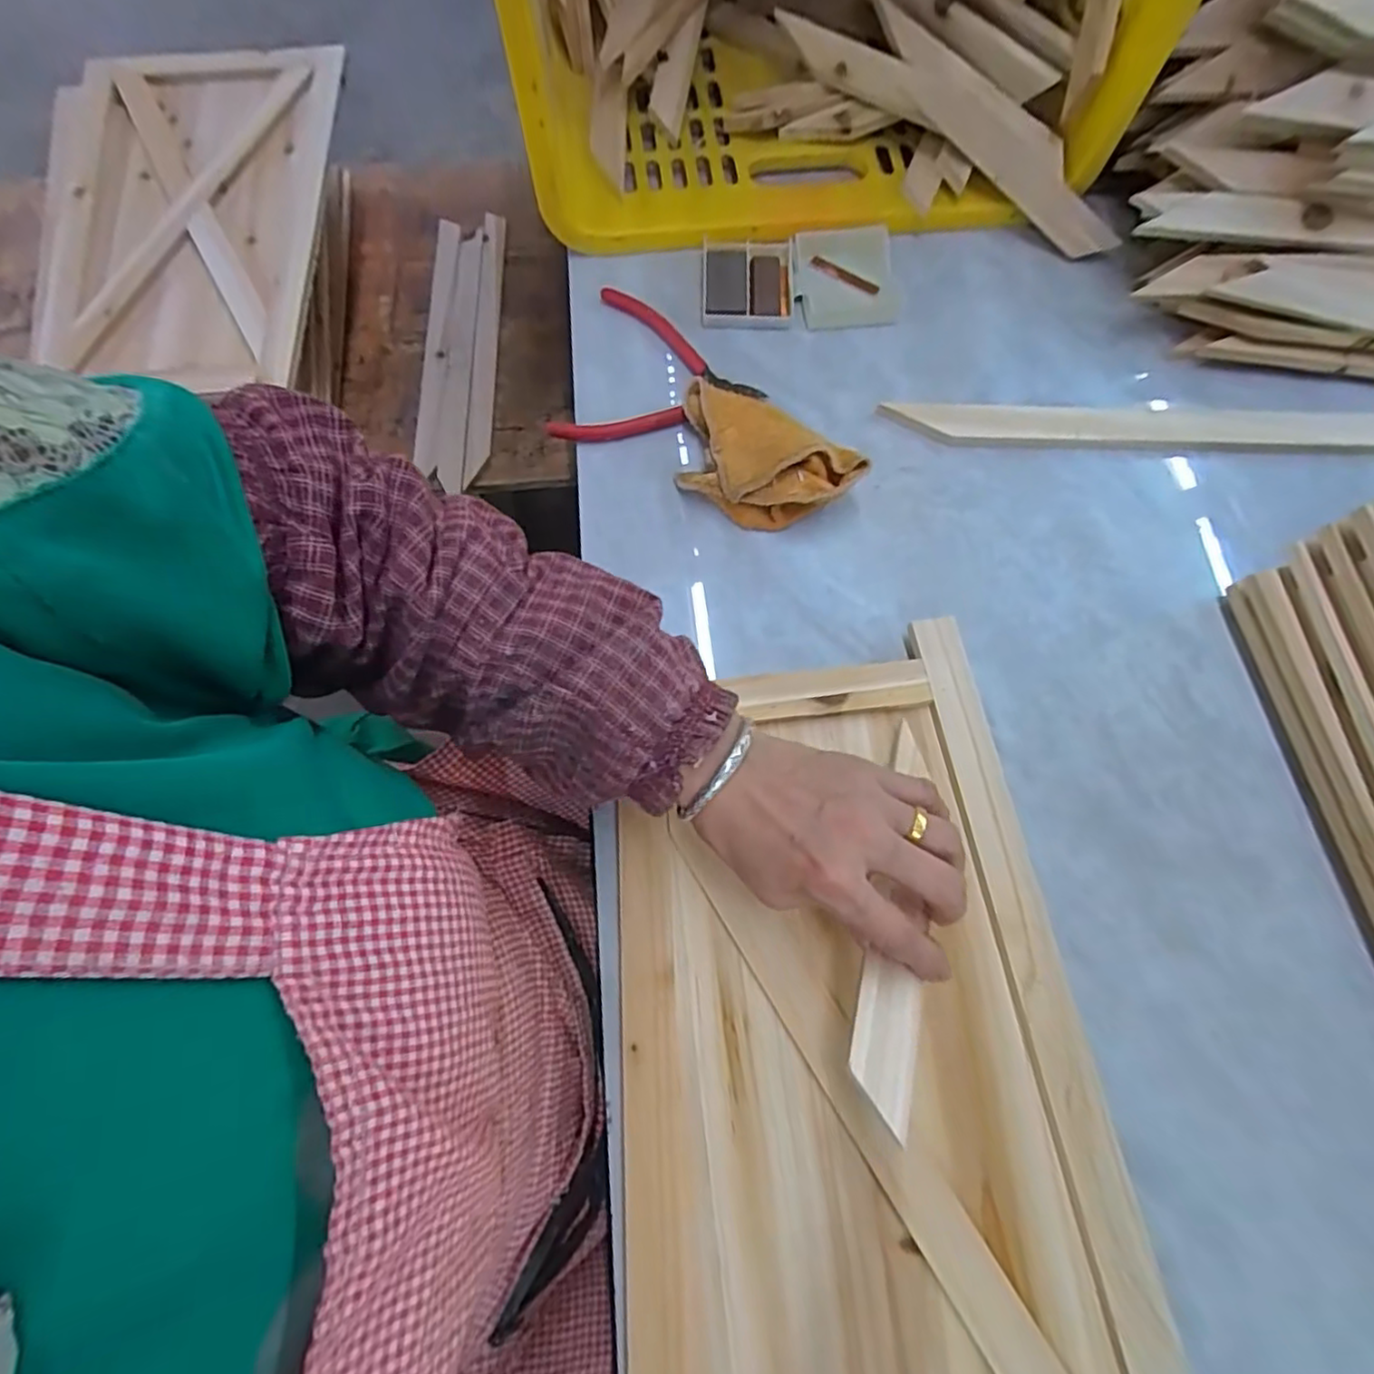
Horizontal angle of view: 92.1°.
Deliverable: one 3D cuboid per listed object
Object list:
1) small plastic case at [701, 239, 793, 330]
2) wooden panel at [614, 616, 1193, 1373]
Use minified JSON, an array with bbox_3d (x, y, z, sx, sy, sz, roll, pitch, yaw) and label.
[{"bbox_3d":[0.045,-0.305,0.499,0.066,0.012,0.077,3,72,0],"label":"small plastic case"},{"bbox_3d":[0.085,0.187,0.338,0.241,0.032,0.417,-4,72,-3],"label":"wooden panel"}]

